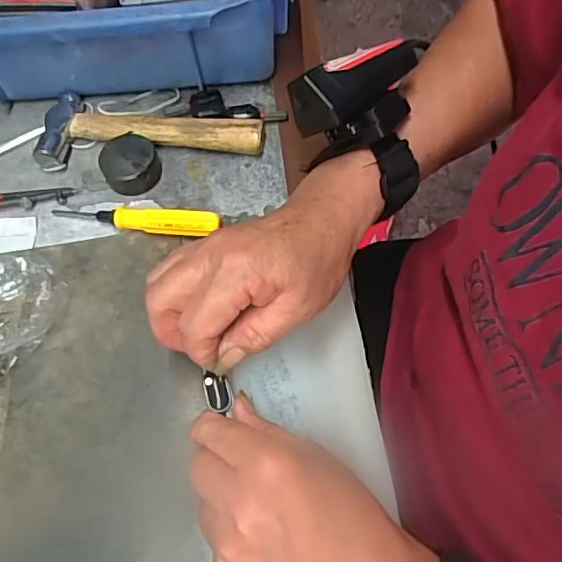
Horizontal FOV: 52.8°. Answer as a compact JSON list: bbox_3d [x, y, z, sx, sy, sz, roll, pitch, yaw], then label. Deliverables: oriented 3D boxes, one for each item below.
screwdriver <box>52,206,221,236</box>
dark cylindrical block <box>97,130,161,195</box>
[{"bbox_3d":[-0.097,-0.040,0.371,0.114,0.018,0.015,5,63,7],"label":"screwdriver"},{"bbox_3d":[-0.104,-0.081,0.391,0.038,0.020,0.045,-24,63,-8],"label":"dark cylindrical block"}]

